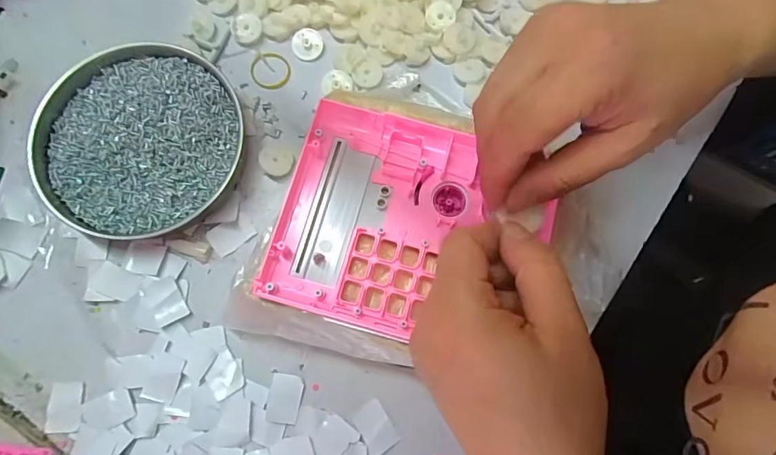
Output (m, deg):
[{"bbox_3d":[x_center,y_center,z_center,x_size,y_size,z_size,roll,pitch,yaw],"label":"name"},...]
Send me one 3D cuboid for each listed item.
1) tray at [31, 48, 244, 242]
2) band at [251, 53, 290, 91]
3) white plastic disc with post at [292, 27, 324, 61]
[{"bbox_3d":[-0.171,-0.060,0.315,0.132,0.022,0.133,0,80,0],"label":"tray"},{"bbox_3d":[-0.088,-0.117,0.341,0.029,0.004,0.030,0,80,0],"label":"band"},{"bbox_3d":[-0.060,-0.138,0.343,0.023,0.007,0.022,0,80,0],"label":"white plastic disc with post"}]

